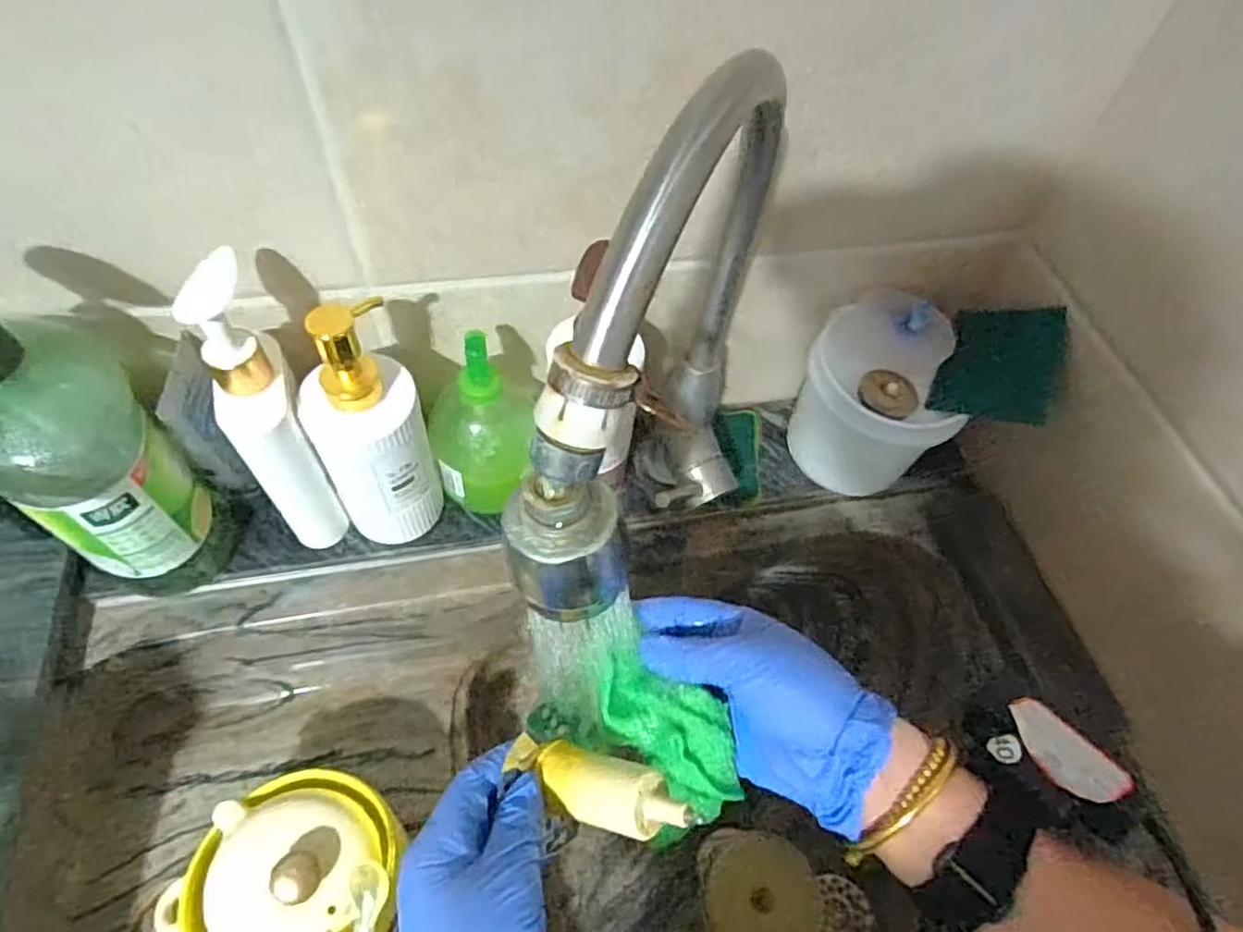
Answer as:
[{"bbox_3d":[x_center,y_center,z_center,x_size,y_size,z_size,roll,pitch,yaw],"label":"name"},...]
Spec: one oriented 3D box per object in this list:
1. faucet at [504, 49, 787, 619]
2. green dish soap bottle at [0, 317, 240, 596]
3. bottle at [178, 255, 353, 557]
[{"bbox_3d":[0.033,-0.034,0.372,0.056,0.332,0.288,23,58,10],"label":"faucet"},{"bbox_3d":[-0.333,-0.013,0.423,0.093,0.268,0.101,-38,67,-25],"label":"green dish soap bottle"},{"bbox_3d":[-0.232,-0.026,0.466,0.043,0.235,0.064,-17,59,-15],"label":"bottle"}]

